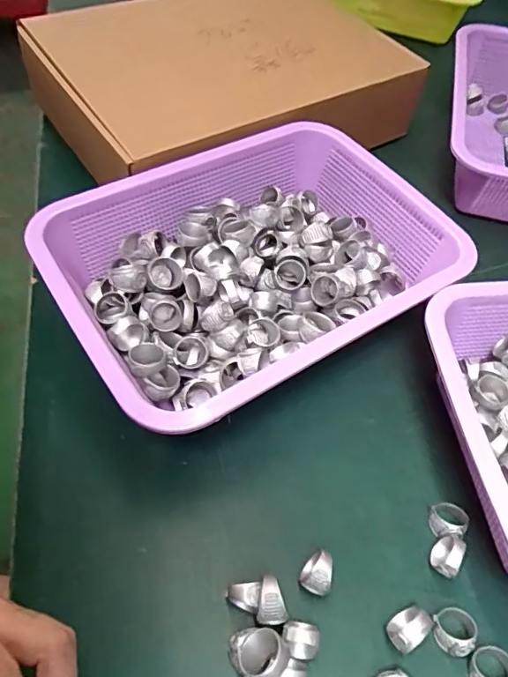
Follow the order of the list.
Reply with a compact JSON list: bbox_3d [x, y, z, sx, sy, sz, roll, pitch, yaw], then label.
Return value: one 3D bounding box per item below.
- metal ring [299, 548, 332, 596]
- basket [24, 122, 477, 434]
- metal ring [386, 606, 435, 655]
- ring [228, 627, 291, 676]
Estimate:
[{"bbox_3d":[0.041,0.148,0.327,0.019,0.023,0.023,29,58,16],"label":"metal ring"},{"bbox_3d":[0.005,-0.057,0.432,0.302,0.086,0.218,-28,61,-21],"label":"basket"},{"bbox_3d":[0.094,0.174,0.312,0.029,0.023,0.020,-23,59,-18],"label":"metal ring"},{"bbox_3d":[0.003,0.180,0.297,0.029,0.029,0.031,1,55,-2],"label":"ring"}]

